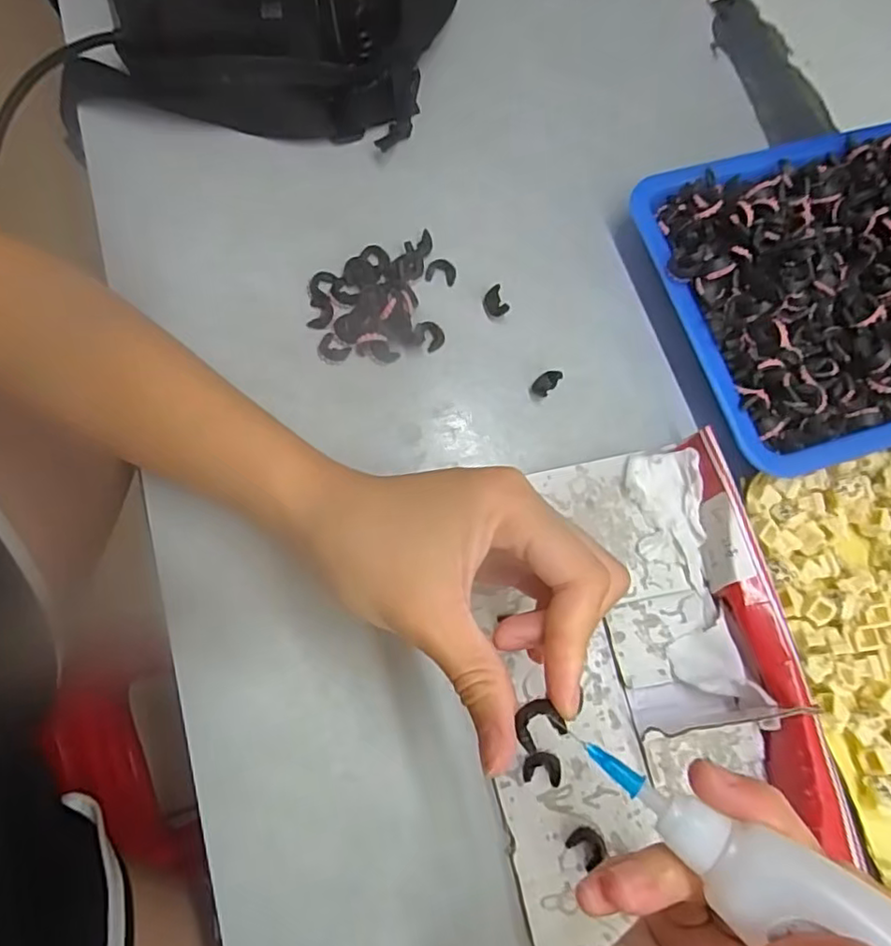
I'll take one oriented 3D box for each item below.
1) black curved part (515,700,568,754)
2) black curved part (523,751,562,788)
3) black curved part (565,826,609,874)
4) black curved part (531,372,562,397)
[{"bbox_3d":[0.028,0.077,0.187,0.014,0.004,0.012,-29,77,-10],"label":"black curved part"},{"bbox_3d":[0.042,0.125,0.259,0.016,0.004,0.013,12,74,2],"label":"black curved part"},{"bbox_3d":[0.059,0.153,0.252,0.016,0.004,0.013,44,77,10],"label":"black curved part"},{"bbox_3d":[0.051,-0.046,0.312,0.009,0.008,0.014,43,77,10],"label":"black curved part"}]

